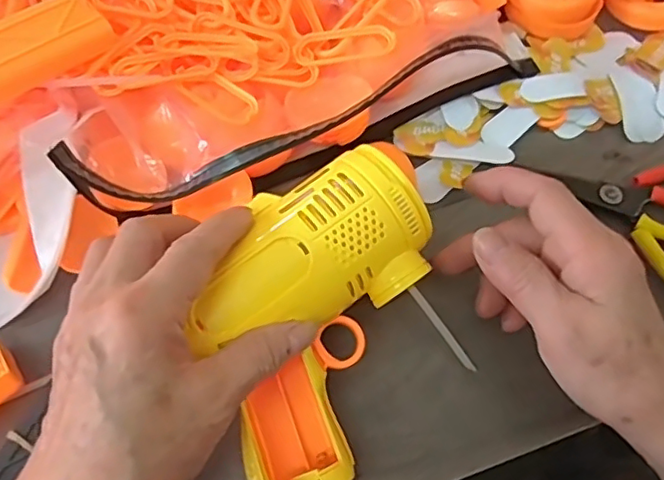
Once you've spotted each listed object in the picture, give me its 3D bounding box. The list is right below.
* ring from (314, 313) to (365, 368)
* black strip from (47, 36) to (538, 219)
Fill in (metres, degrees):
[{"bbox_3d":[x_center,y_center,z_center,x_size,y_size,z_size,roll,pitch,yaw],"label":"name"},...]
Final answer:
[{"bbox_3d":[0.004,0.048,0.278,0.025,0.004,0.023,2,72,-5],"label":"ring"},{"bbox_3d":[-0.004,-0.060,0.307,0.255,0.043,0.042,-21,69,-8],"label":"black strip"}]

